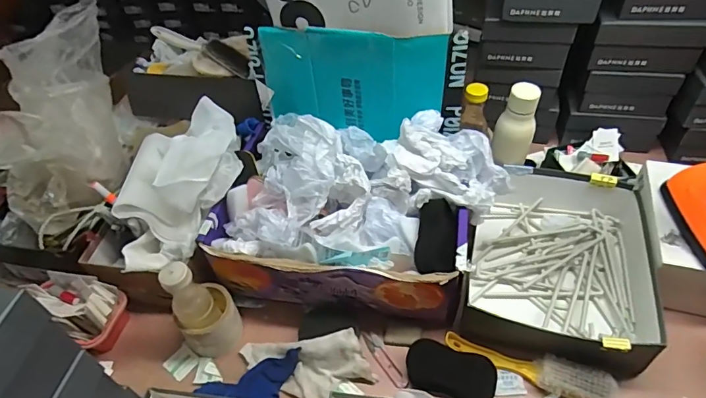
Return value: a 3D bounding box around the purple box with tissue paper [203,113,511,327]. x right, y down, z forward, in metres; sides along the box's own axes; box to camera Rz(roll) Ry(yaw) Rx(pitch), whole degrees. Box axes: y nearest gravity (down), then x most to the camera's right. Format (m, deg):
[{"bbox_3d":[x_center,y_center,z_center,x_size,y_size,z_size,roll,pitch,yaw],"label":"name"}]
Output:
[{"bbox_3d":[0.000,0.011,0.747,0.428,0.214,0.270,5,48,10],"label":"purple box with tissue paper"}]

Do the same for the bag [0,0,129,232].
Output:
[{"bbox_3d":[-0.536,-0.141,0.804,0.195,0.242,0.292,-7,47,-1],"label":"bag"}]

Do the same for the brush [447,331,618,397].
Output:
[{"bbox_3d":[0.248,0.240,0.655,0.231,0.033,0.050,15,51,19],"label":"brush"}]

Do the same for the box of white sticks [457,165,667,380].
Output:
[{"bbox_3d":[0.329,0.095,0.744,0.263,0.088,0.329,12,50,17],"label":"box of white sticks"}]

